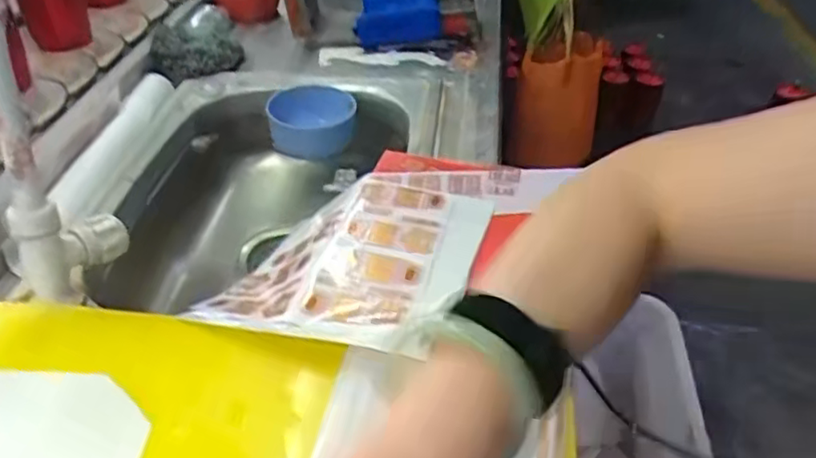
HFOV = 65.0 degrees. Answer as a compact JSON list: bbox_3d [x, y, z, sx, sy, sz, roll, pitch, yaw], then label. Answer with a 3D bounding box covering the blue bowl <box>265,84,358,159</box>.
[{"bbox_3d":[-0.123,-0.141,0.834,0.109,0.053,0.096,-4,41,-6],"label":"blue bowl"}]

